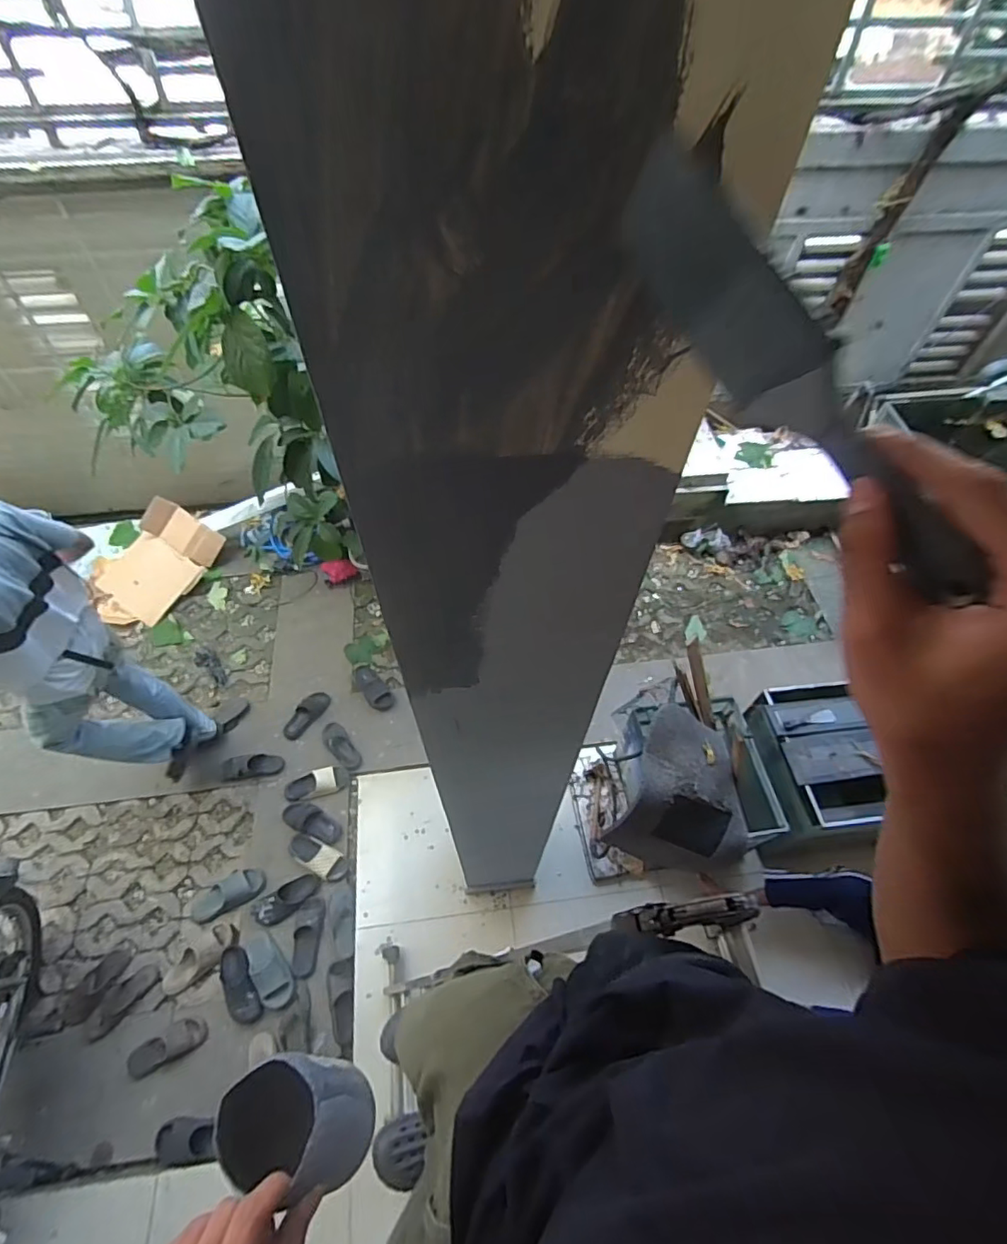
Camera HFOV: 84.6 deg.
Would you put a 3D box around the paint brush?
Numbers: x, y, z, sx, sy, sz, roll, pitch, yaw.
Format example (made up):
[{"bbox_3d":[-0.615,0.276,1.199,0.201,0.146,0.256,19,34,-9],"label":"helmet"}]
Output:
[{"bbox_3d":[0.119,-0.095,0.228,0.014,0.045,0.211,-36,88,-23],"label":"paint brush"}]

